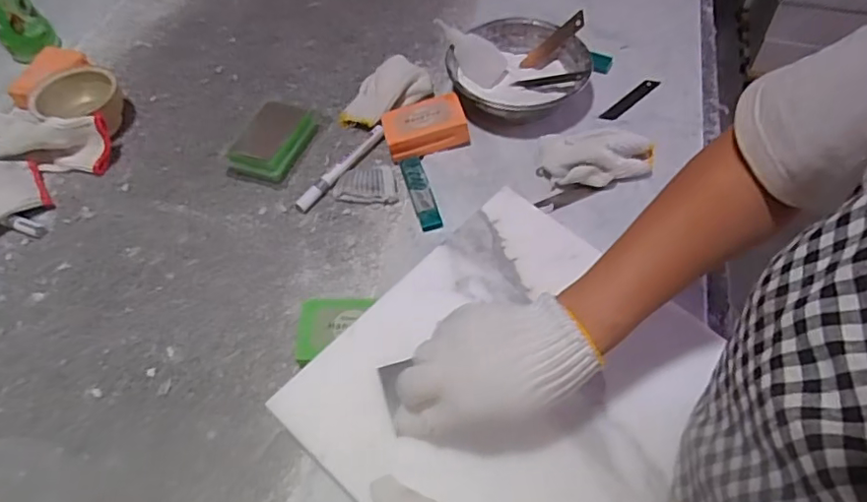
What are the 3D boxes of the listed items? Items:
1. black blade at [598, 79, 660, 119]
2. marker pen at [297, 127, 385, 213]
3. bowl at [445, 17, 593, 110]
[{"bbox_3d":[0.241,-0.185,0.696,0.103,0.004,0.017,-39,69,-24],"label":"black blade"},{"bbox_3d":[-0.103,-0.097,0.648,0.019,0.019,0.143,31,62,21],"label":"marker pen"},{"bbox_3d":[0.097,-0.219,0.693,0.160,0.051,0.160,-1,56,1],"label":"bowl"}]

